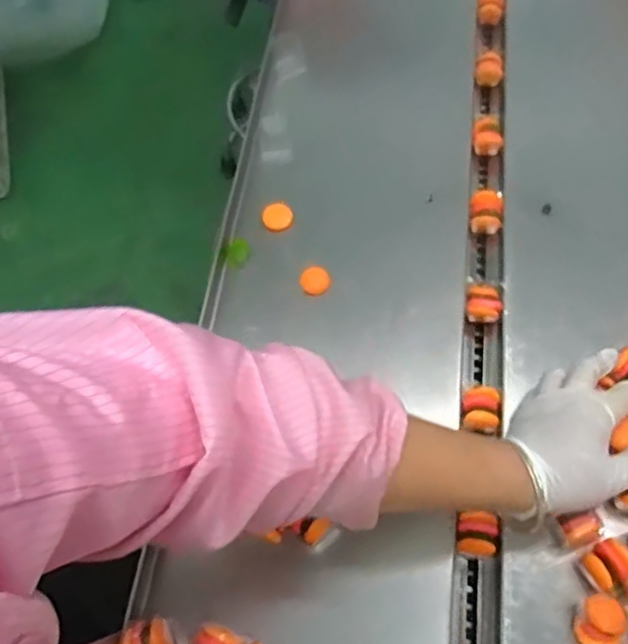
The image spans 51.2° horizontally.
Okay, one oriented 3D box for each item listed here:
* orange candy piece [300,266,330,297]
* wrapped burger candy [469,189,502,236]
[{"bbox_3d":[0.001,-0.038,0.614,0.027,0.007,0.030,-19,58,-10],"label":"orange candy piece"},{"bbox_3d":[0.168,-0.107,0.641,0.031,0.033,0.028,10,58,9],"label":"wrapped burger candy"}]

